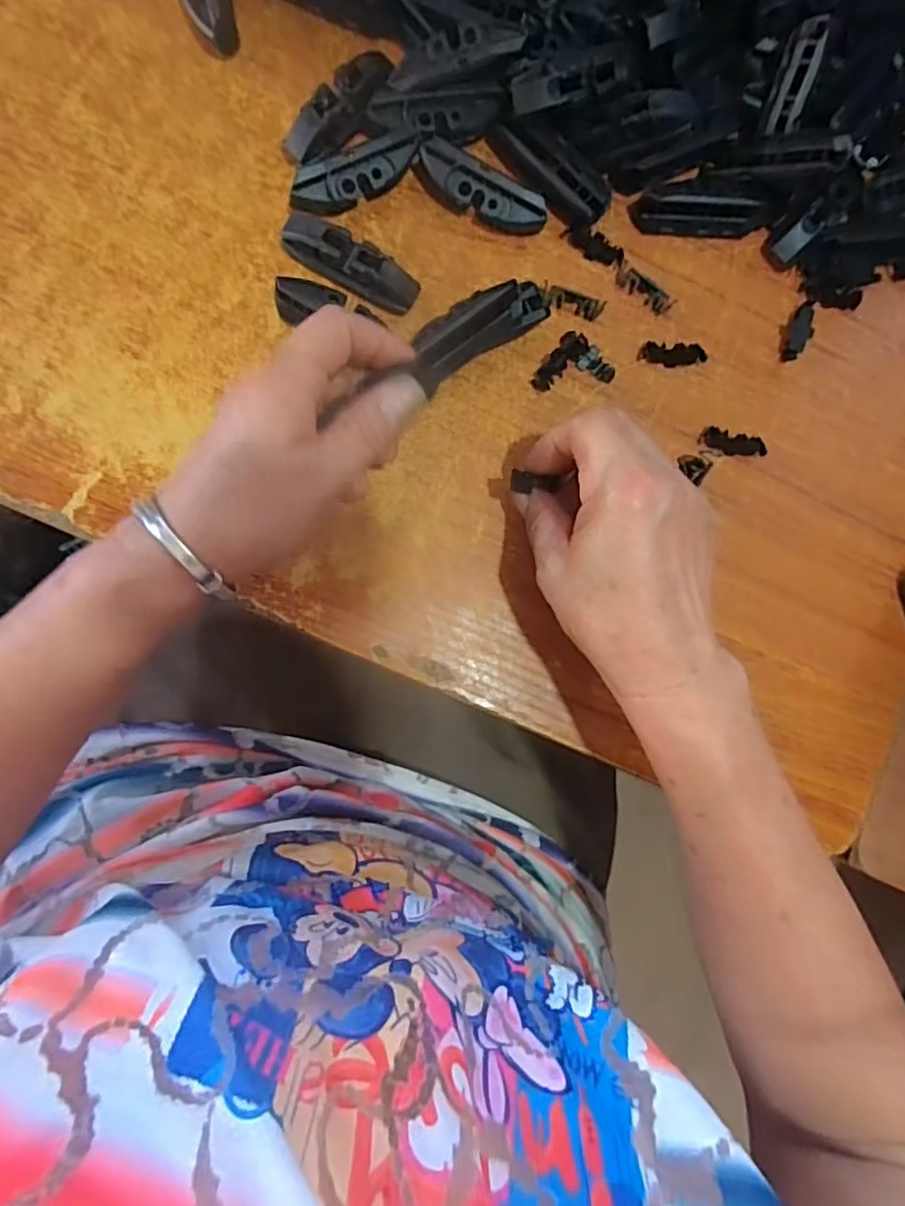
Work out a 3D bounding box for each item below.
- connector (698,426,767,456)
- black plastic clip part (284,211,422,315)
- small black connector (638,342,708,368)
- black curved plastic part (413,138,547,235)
[{"bbox_3d":[0.157,-0.089,0.356,0.037,0.008,0.013,14,86,-7],"label":"connector"},{"bbox_3d":[-0.053,-0.174,0.327,0.073,0.018,0.021,28,84,-6],"label":"black plastic clip part"},{"bbox_3d":[0.123,-0.139,0.354,0.036,0.006,0.012,-1,88,-8],"label":"small black connector"},{"bbox_3d":[0.014,-0.215,0.335,0.072,0.023,0.017,26,84,-6],"label":"black curved plastic part"}]

